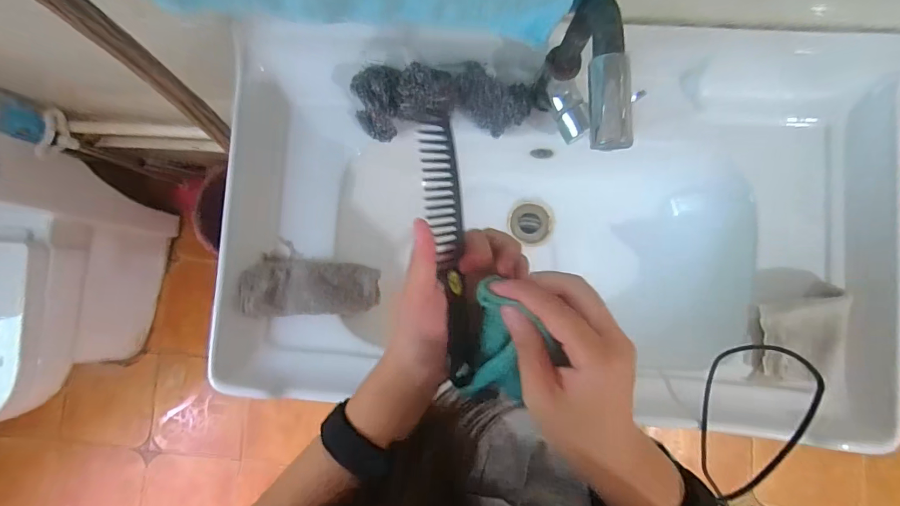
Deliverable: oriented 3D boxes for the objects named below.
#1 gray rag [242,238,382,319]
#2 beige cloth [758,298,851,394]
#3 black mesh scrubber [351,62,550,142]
[{"bbox_3d":[-0.181,0.035,0.553,0.172,0.029,0.093,2,86,-10],"label":"gray rag"},{"bbox_3d":[0.429,0.110,0.510,0.089,0.029,0.106,-5,86,3],"label":"beige cloth"},{"bbox_3d":[-0.002,-0.201,0.536,0.242,0.054,0.094,0,86,3],"label":"black mesh scrubber"}]

